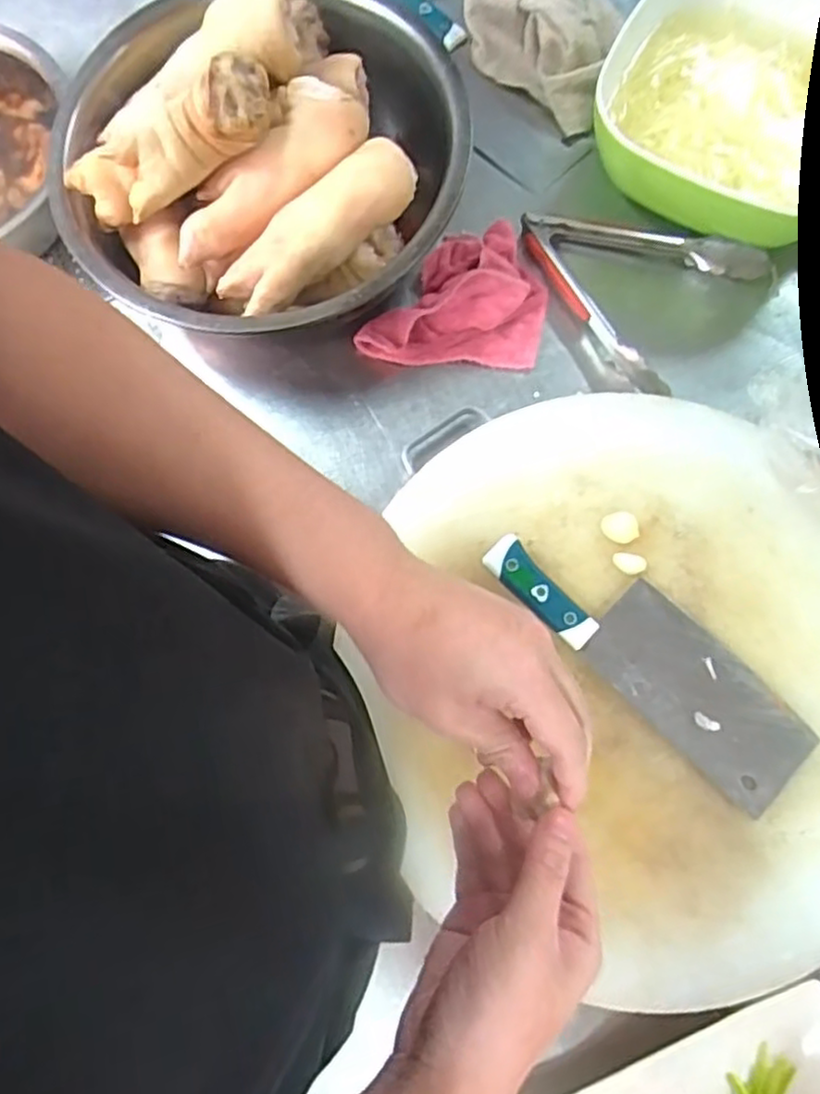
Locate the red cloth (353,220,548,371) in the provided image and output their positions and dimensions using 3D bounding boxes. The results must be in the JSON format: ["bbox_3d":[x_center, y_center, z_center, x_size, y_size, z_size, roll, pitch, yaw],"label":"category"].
[{"bbox_3d":[0.041,-0.232,0.639,0.167,0.041,0.129,3,77,2],"label":"red cloth"}]

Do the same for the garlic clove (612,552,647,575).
[{"bbox_3d":[0.174,0.013,0.558,0.026,0.006,0.015,14,78,3],"label":"garlic clove"}]

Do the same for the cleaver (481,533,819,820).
[{"bbox_3d":[0.183,0.078,0.534,0.269,0.019,0.079,42,81,10],"label":"cleaver"}]

